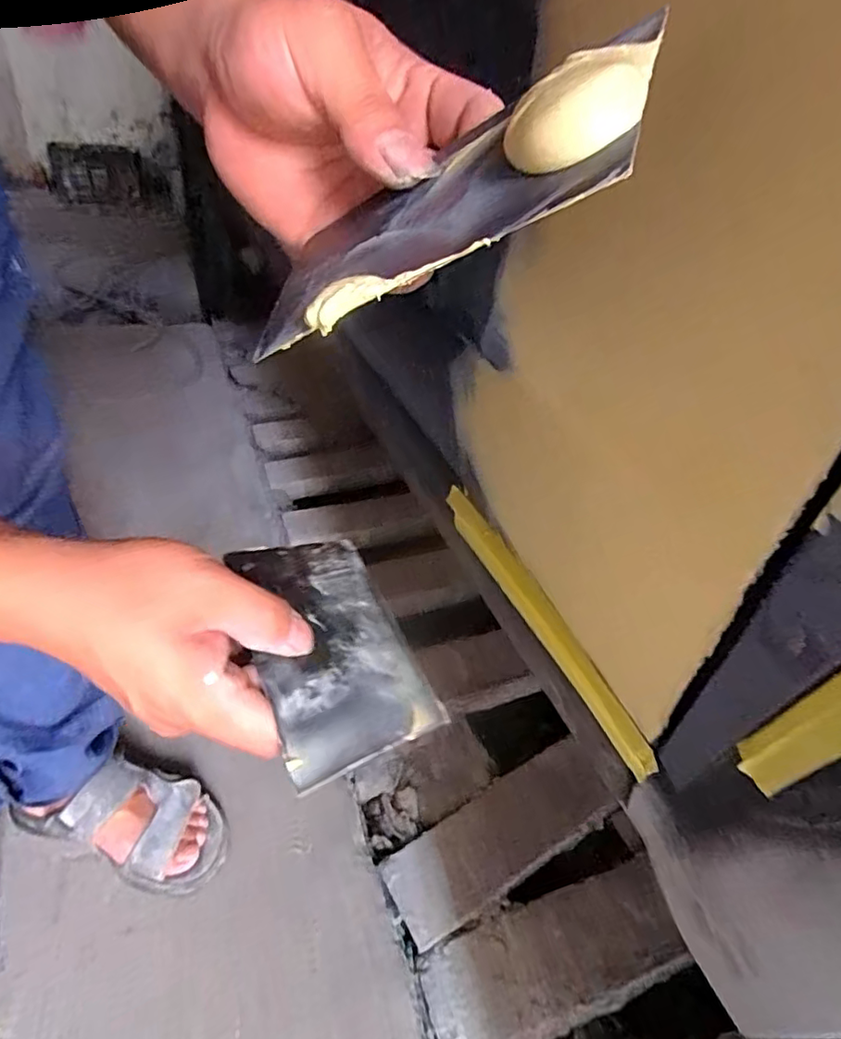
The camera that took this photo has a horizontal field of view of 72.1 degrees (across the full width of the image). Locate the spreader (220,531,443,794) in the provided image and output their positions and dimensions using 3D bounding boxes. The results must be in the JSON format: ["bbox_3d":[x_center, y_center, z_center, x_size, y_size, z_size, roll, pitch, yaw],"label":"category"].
[{"bbox_3d":[-0.044,0.057,0.278,0.072,0.004,0.130,-5,41,-30],"label":"spreader"}]

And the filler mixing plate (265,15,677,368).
[{"bbox_3d":[0.000,-0.095,0.175,0.136,0.009,0.068,-15,51,33],"label":"filler mixing plate"}]

